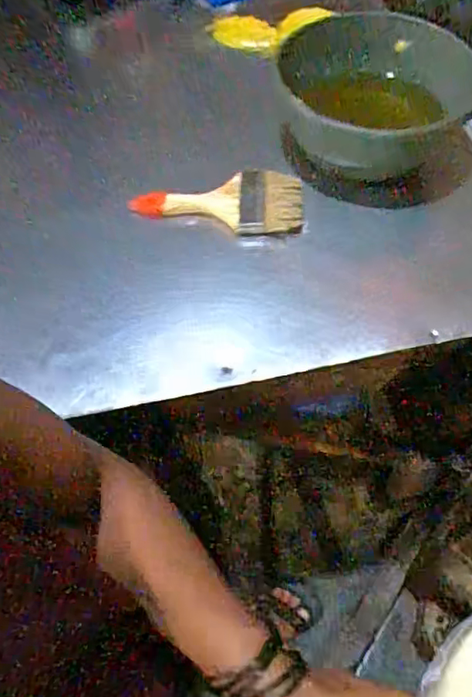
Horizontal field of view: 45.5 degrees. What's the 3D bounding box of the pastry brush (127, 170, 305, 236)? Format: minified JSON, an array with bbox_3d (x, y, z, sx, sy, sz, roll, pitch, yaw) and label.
[{"bbox_3d":[-0.026,-0.178,0.705,0.216,0.020,0.075,-1,87,14],"label":"pastry brush"}]

